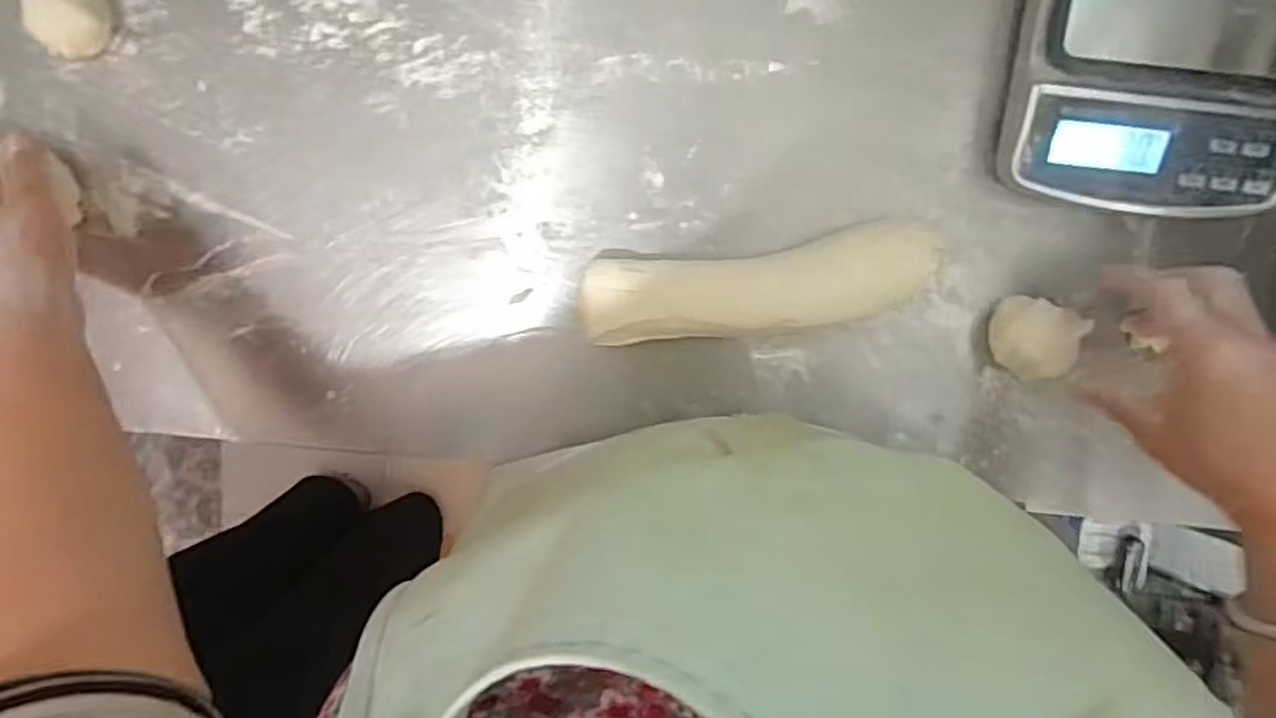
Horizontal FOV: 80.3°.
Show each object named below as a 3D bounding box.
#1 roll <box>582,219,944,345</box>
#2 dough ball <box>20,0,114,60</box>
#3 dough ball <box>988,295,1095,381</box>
[{"bbox_3d":[0.075,-0.044,0.458,0.212,0.032,0.056,-7,99,3],"label":"roll"},{"bbox_3d":[-0.335,-0.207,0.442,0.039,0.032,0.057,2,100,2],"label":"dough ball"},{"bbox_3d":[0.238,-0.014,0.456,0.047,0.037,0.046,0,100,2],"label":"dough ball"}]

